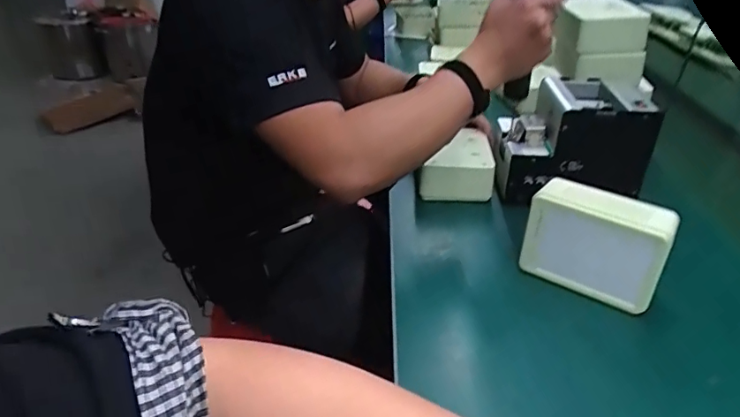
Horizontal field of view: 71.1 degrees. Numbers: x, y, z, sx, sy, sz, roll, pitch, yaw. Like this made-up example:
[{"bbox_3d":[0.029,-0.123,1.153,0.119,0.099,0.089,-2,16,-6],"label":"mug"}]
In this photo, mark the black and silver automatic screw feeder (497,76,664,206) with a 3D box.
[{"bbox_3d":[0.285,-0.098,0.743,0.191,0.133,0.137,4,33,4],"label":"black and silver automatic screw feeder"}]

